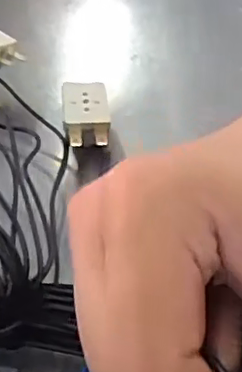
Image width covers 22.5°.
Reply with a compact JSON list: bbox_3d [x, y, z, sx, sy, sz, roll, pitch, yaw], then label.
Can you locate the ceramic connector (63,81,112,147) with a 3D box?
[{"bbox_3d":[-0.020,-0.044,0.357,0.026,0.009,0.044,-10,50,3],"label":"ceramic connector"}]

